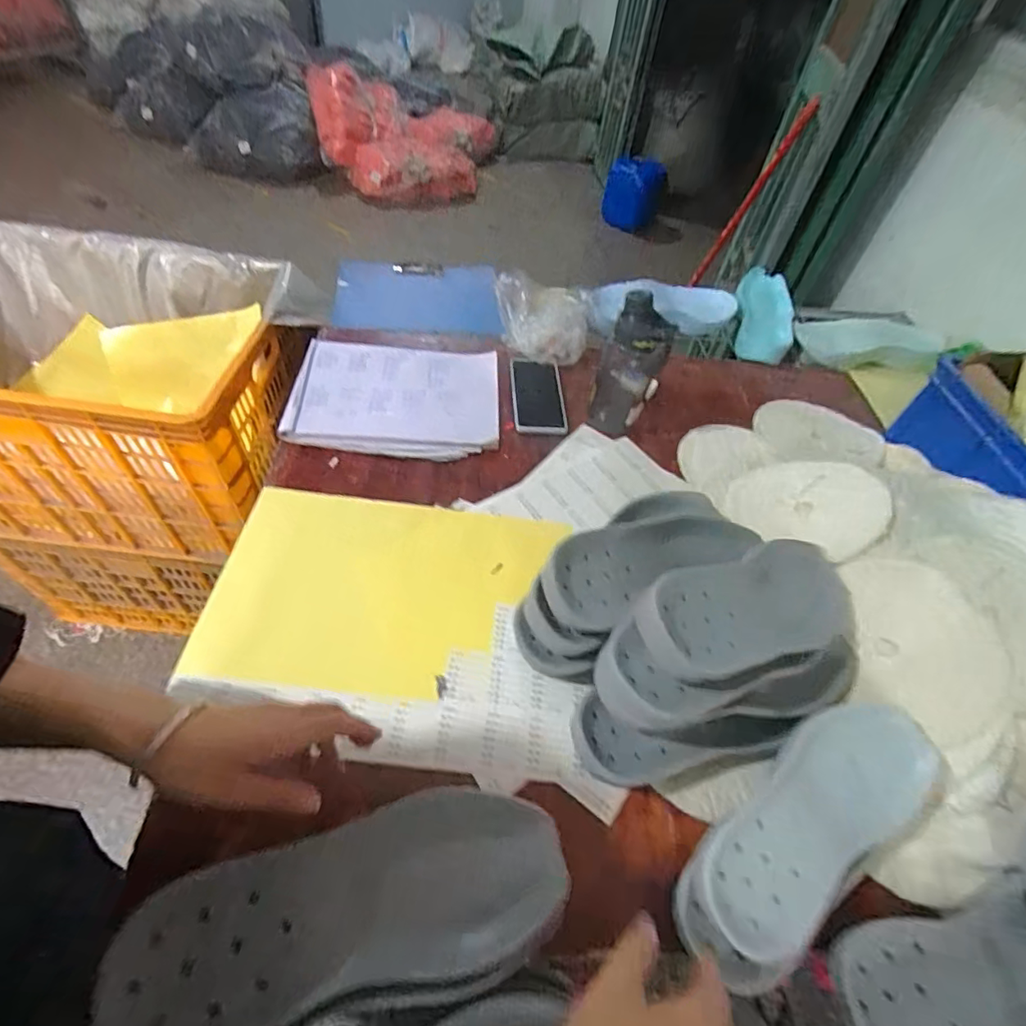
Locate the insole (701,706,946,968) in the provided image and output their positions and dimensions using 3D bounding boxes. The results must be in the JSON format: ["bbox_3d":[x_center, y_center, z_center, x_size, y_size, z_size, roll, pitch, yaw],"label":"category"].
[{"bbox_3d":[0.270,0.257,0.453,0.263,0.037,0.103,-26,60,-25],"label":"insole"}]

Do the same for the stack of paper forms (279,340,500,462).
[{"bbox_3d":[-0.178,-0.180,0.805,0.303,0.022,0.232,4,53,-2],"label":"stack of paper forms"}]

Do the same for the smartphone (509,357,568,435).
[{"bbox_3d":[0.039,-0.192,0.842,0.082,0.008,0.171,-1,53,-6],"label":"smartphone"}]

